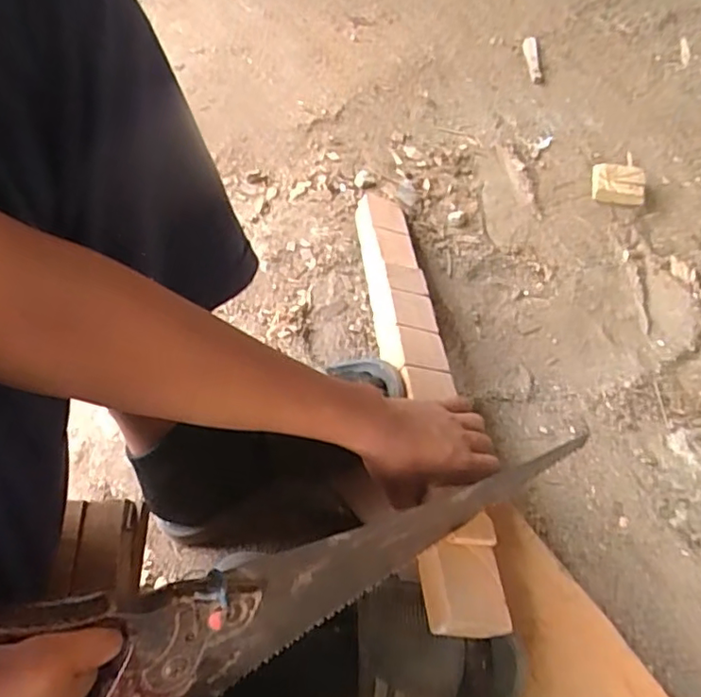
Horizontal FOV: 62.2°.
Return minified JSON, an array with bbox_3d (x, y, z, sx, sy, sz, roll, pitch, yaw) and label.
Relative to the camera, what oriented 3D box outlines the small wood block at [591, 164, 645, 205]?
[{"bbox_3d":[0.360,-0.220,0.782,0.067,0.028,0.047,9,62,6],"label":"small wood block"}]

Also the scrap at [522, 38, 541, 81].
[{"bbox_3d":[0.286,-0.458,0.915,0.022,0.010,0.090,-1,61,1],"label":"scrap"}]

